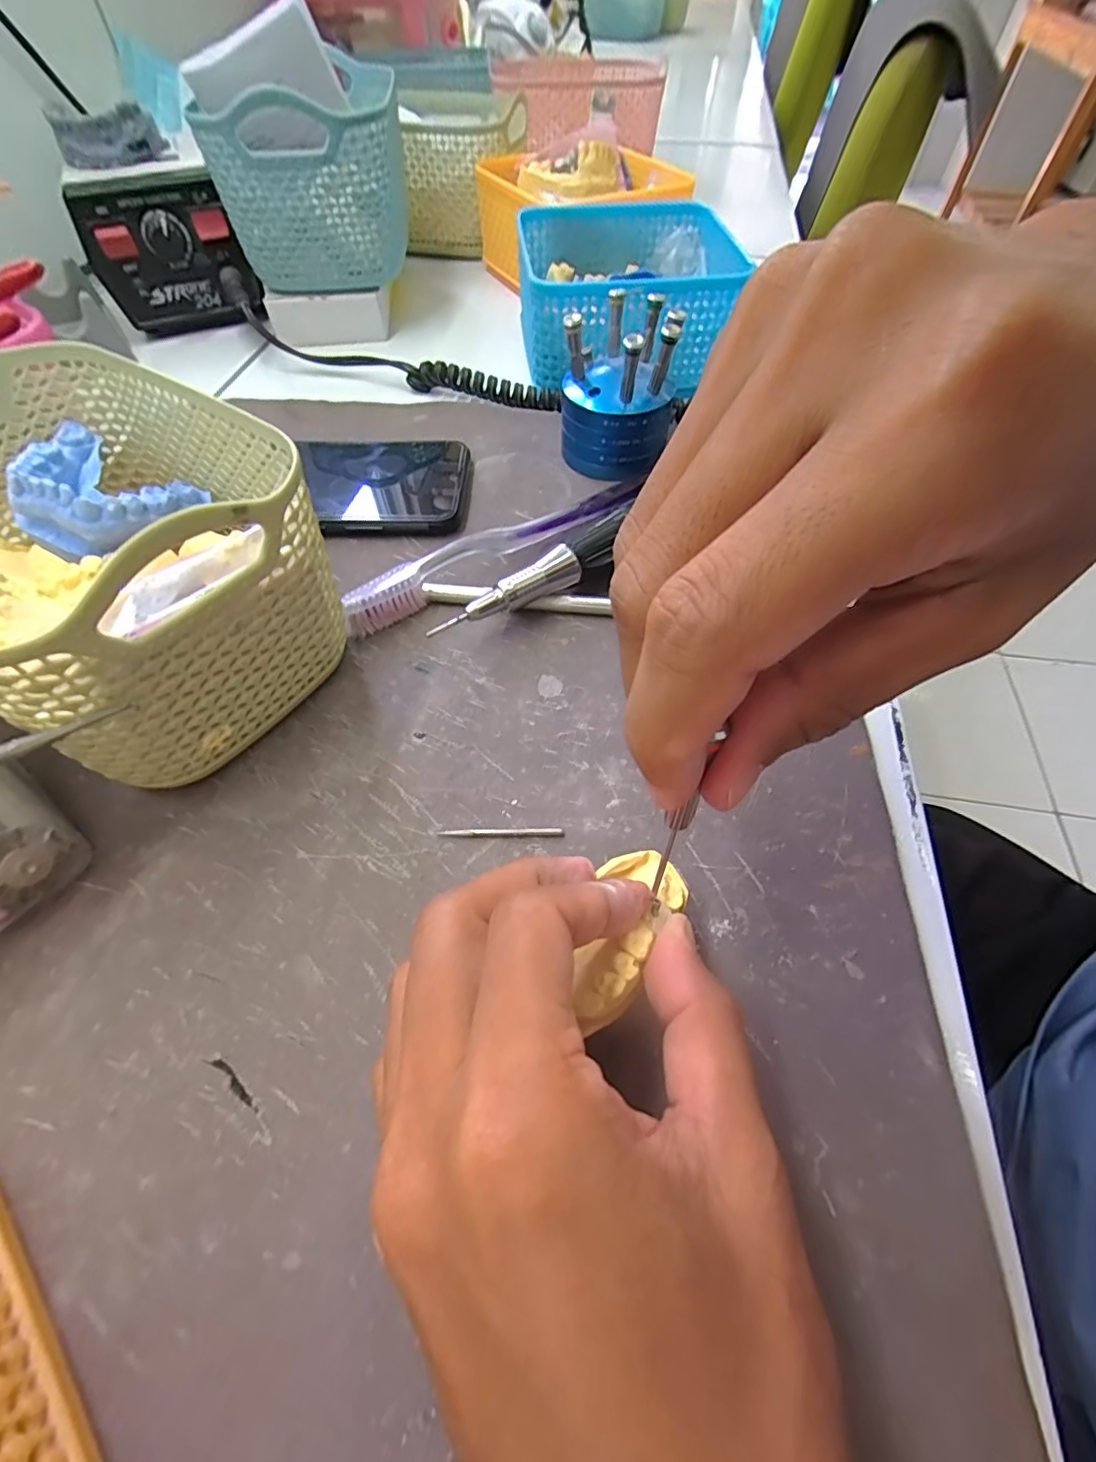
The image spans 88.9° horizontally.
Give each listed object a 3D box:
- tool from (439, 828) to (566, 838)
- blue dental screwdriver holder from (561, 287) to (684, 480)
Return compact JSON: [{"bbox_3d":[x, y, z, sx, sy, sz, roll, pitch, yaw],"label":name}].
[{"bbox_3d":[-0.016,0.035,0.191,0.042,0.004,0.004,0,57,0],"label":"tool"},{"bbox_3d":[0.037,-0.178,0.293,0.055,0.069,0.052,5,56,4],"label":"blue dental screwdriver holder"}]

